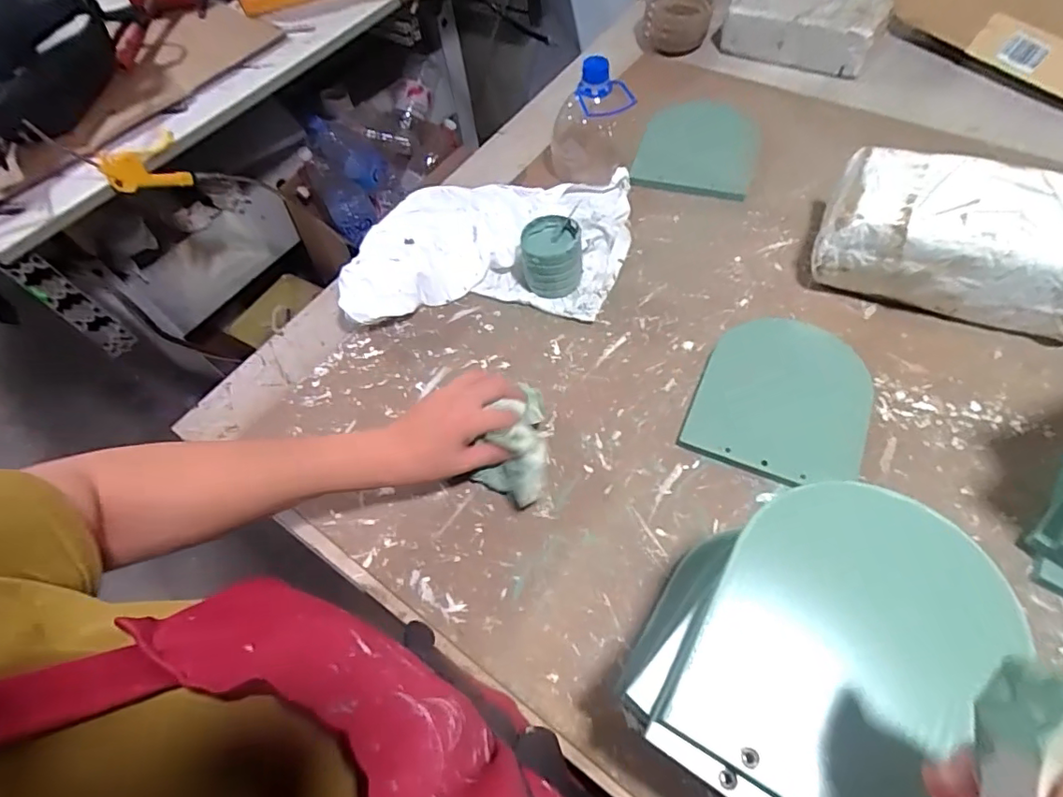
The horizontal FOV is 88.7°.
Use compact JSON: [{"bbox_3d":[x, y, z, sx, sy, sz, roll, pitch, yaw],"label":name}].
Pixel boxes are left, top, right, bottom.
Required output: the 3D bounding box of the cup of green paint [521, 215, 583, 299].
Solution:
[{"bbox_3d":[0.022,-0.155,0.592,0.061,0.063,0.065,-2,60,3],"label":"cup of green paint"}]

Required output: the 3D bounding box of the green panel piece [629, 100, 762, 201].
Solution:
[{"bbox_3d":[0.216,-0.325,0.694,0.140,0.016,0.168,15,62,13],"label":"green panel piece"}]

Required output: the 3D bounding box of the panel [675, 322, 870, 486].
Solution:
[{"bbox_3d":[0.238,-0.004,0.514,0.147,0.013,0.178,21,63,16],"label":"panel"}]

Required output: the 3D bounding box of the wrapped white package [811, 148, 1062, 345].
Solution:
[{"bbox_3d":[0.411,-0.146,0.524,0.243,0.111,0.114,17,62,14],"label":"wrapped white package"}]

